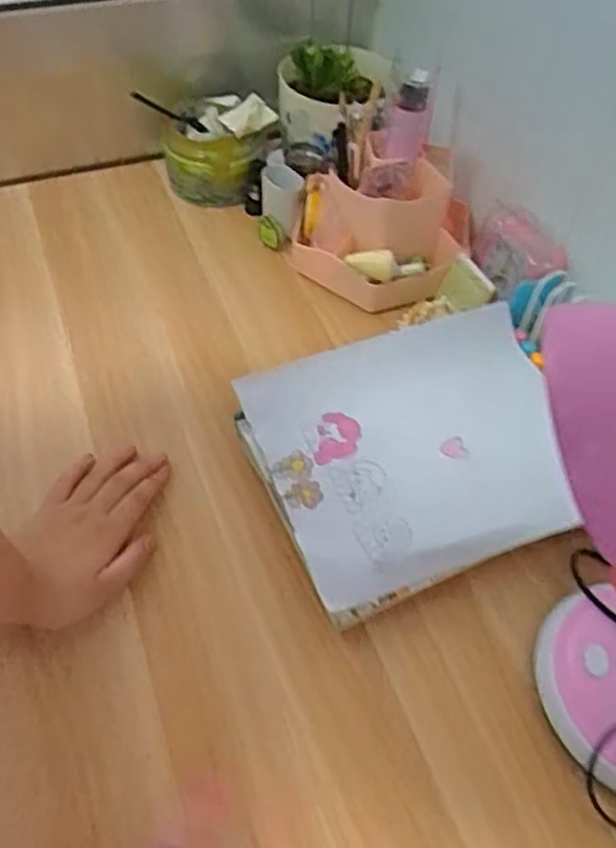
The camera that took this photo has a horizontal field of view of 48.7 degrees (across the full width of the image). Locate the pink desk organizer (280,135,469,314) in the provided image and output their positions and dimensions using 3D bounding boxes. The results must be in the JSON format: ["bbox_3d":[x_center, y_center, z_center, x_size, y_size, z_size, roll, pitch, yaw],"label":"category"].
[{"bbox_3d":[0.073,-0.214,0.693,0.172,0.116,0.144,33,57,23],"label":"pink desk organizer"}]

